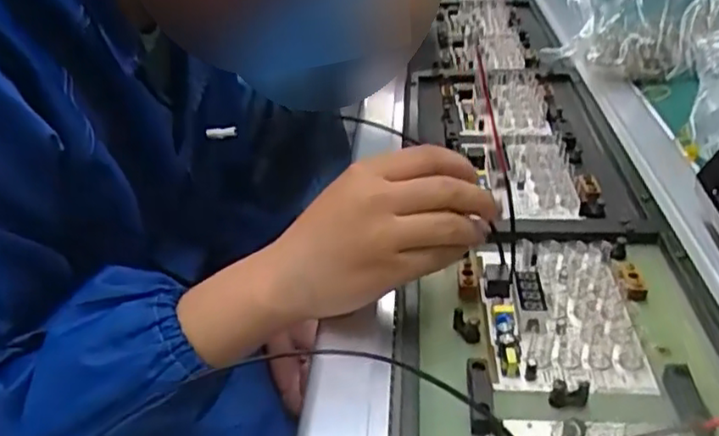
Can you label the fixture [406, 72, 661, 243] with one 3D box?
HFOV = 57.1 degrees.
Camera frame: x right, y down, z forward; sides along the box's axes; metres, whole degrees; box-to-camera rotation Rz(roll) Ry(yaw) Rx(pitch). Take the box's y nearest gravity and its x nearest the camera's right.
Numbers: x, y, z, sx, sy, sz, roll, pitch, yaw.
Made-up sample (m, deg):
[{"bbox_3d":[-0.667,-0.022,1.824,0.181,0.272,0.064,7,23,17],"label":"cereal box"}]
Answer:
[{"bbox_3d":[0.143,-0.080,0.645,0.188,0.015,0.372,0,32,6],"label":"fixture"}]

